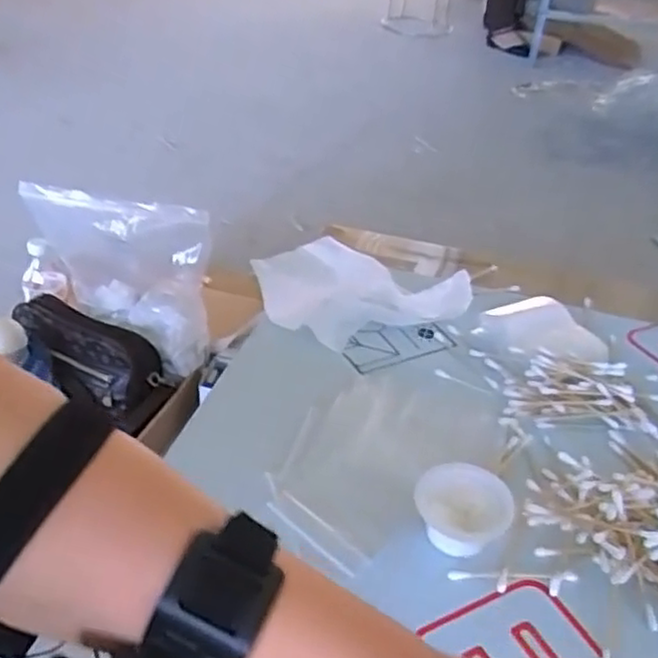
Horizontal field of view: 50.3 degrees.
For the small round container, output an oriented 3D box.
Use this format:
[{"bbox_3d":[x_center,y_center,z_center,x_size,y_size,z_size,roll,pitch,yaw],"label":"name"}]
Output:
[{"bbox_3d":[0.076,0.105,0.403,0.053,0.025,0.052,2,36,-2],"label":"small round container"}]

